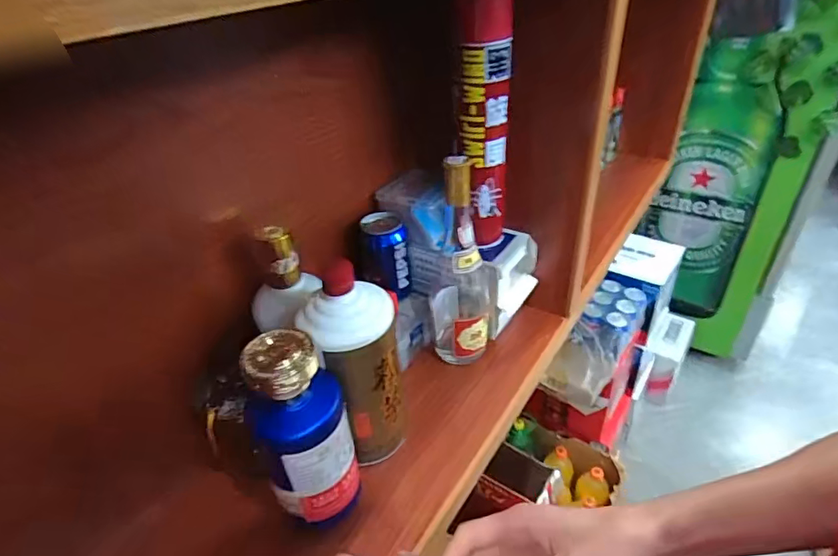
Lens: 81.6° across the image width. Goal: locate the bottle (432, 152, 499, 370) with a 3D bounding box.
[{"bbox_3d":[0.056,-0.014,0.592,0.080,0.277,0.071,0,35,6],"label":"bottle"}]

